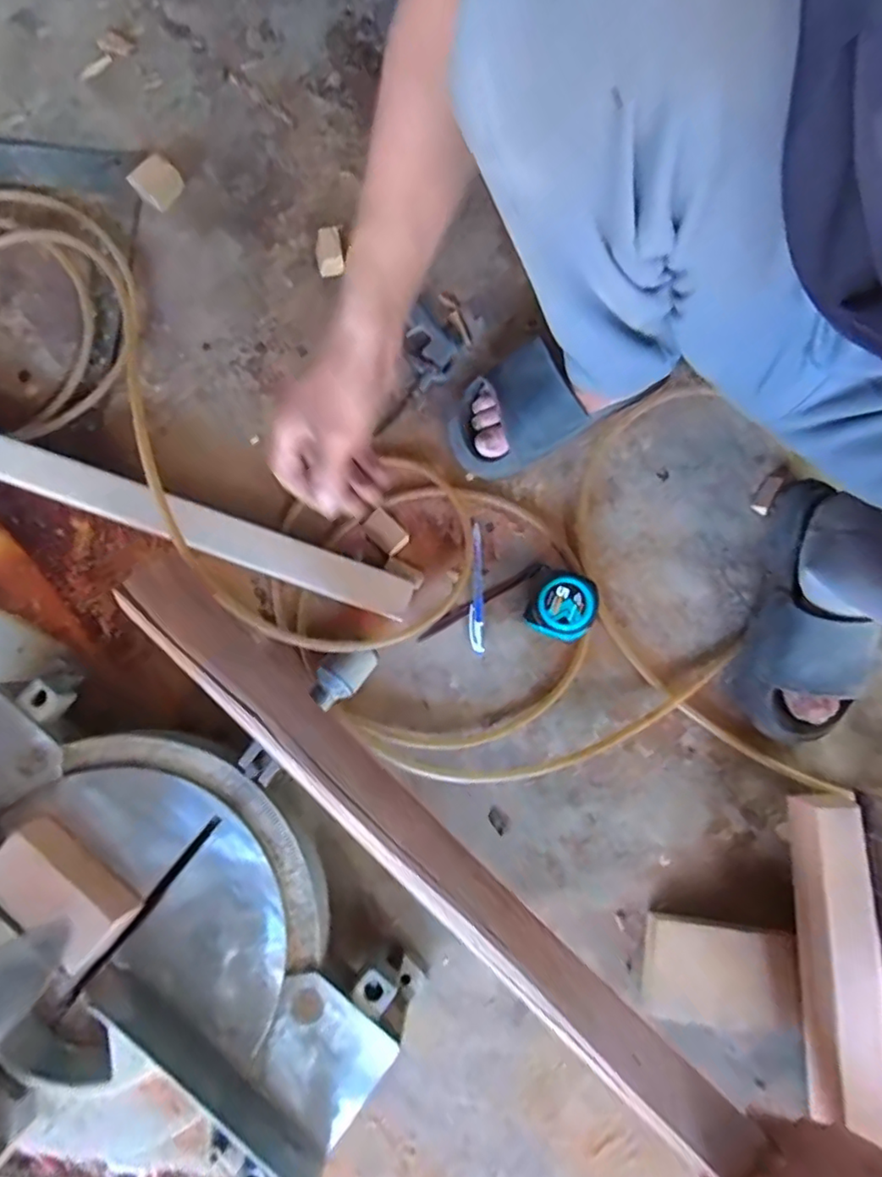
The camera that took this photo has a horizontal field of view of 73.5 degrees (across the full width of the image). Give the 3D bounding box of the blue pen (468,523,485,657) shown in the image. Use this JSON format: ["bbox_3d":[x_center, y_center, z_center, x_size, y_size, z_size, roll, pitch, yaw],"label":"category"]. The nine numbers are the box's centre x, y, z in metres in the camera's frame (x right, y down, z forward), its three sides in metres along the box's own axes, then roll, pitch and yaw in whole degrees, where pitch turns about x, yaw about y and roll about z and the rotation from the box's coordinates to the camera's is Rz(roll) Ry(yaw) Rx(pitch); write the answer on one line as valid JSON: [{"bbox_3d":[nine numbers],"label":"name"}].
[{"bbox_3d":[0.035,-0.002,0.582,0.014,0.014,0.130,1,79,0],"label":"blue pen"}]

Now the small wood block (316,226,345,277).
[{"bbox_3d":[-0.121,-0.362,0.636,0.029,0.029,0.041,-9,80,-2],"label":"small wood block"}]

